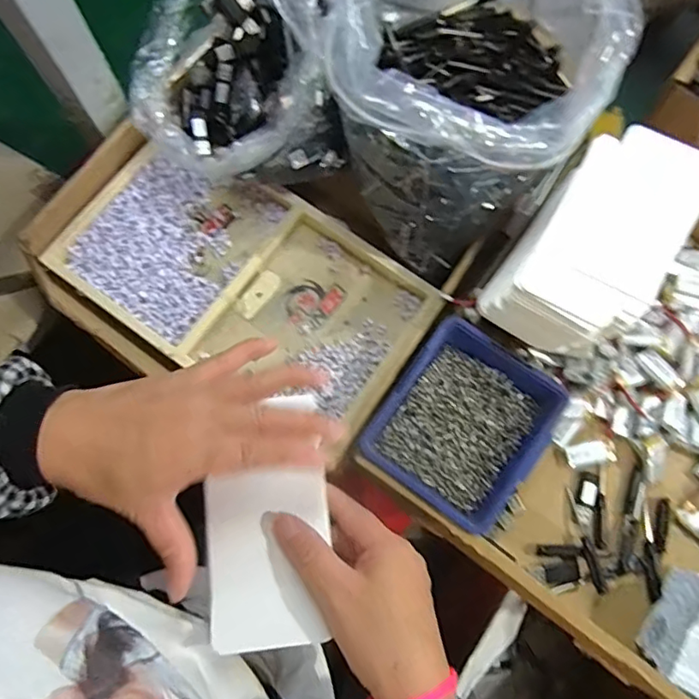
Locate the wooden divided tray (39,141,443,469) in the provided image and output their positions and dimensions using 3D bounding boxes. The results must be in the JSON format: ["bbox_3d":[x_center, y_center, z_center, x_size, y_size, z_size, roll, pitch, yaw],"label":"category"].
[{"bbox_3d":[-0.096,-0.065,0.519,0.331,0.051,0.189,32,77,7],"label":"wooden divided tray"}]

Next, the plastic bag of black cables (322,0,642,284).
[{"bbox_3d":[0.091,-0.215,0.463,0.203,0.191,0.228,31,77,7],"label":"plastic bag of black cables"}]

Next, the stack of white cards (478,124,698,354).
[{"bbox_3d":[0.199,-0.083,0.458,0.102,0.073,0.188,35,77,8],"label":"stack of white cards"}]

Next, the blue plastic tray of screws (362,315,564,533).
[{"bbox_3d":[0.095,0.065,0.481,0.125,0.053,0.142,36,77,8],"label":"blue plastic tray of screws"}]

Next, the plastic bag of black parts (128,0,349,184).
[{"bbox_3d":[-0.112,-0.253,0.519,0.172,0.138,0.197,-14,76,-5],"label":"plastic bag of black parts"}]

